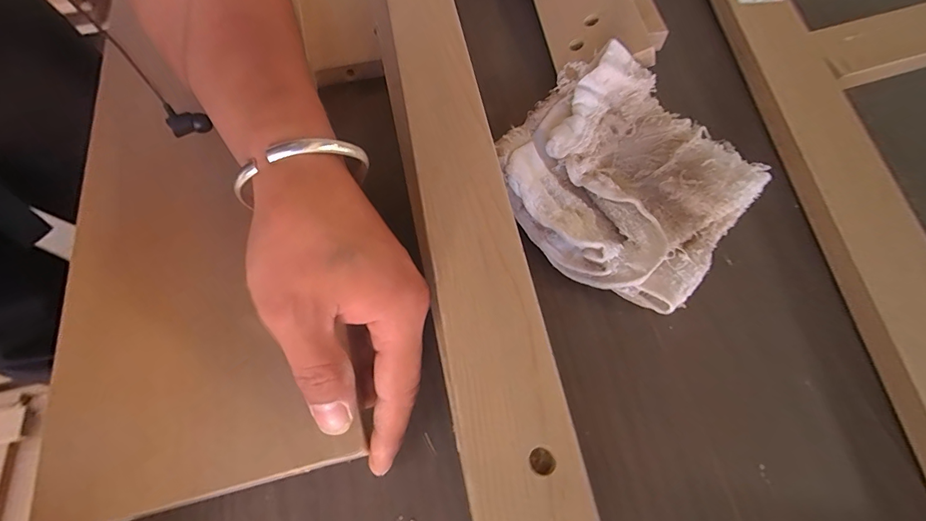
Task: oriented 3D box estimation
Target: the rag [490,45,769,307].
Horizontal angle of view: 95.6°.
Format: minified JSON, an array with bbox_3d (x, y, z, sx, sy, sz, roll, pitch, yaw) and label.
[{"bbox_3d":[0.107,-0.061,0.286,0.159,0.038,0.162,37,71,16],"label":"rag"}]

